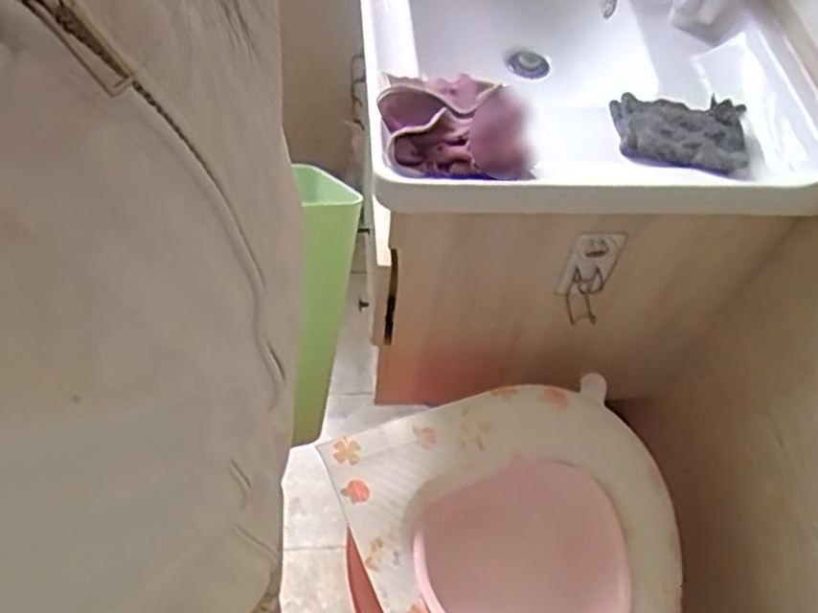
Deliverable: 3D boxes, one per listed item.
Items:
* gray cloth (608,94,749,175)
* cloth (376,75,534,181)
[{"bbox_3d":[0.296,-0.193,0.808,0.133,0.029,0.107,4,55,-1],"label":"gray cloth"},{"bbox_3d":[0.046,-0.191,0.766,0.148,0.035,0.164,2,55,-3],"label":"cloth"}]

